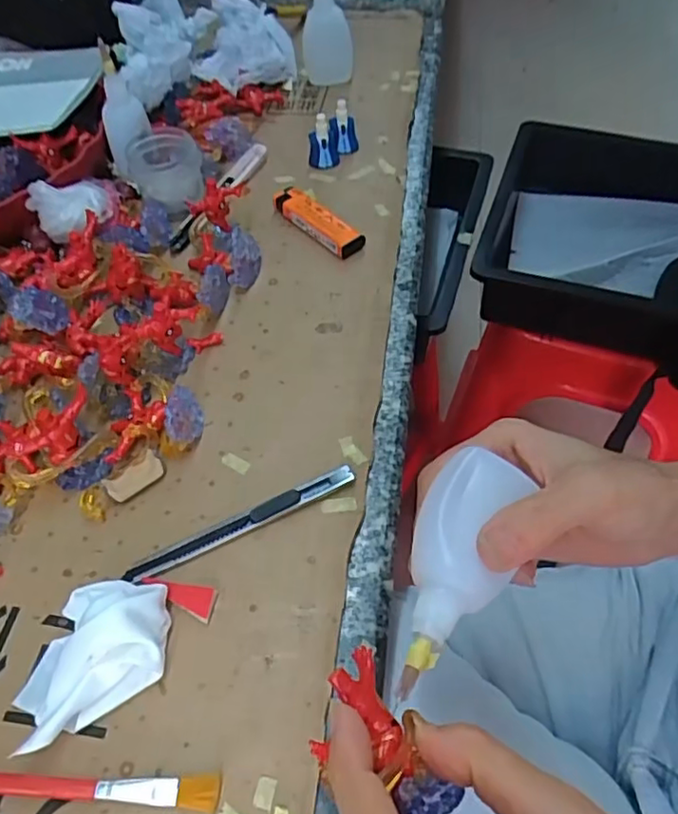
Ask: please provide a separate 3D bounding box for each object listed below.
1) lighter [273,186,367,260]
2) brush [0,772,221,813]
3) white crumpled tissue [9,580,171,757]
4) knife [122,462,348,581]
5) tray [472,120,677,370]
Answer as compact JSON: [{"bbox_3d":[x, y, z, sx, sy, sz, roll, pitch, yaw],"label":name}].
[{"bbox_3d":[-0.015,-0.135,0.451,0.023,0.016,0.081,-35,62,-22],"label":"lighter"},{"bbox_3d":[-0.180,0.152,0.261,0.260,0.010,0.012,3,55,2],"label":"brush"},{"bbox_3d":[-0.112,0.110,0.280,0.075,0.032,0.049,-28,59,-19],"label":"white crumpled tissue"},{"bbox_3d":[-0.050,0.060,0.325,0.126,0.009,0.011,-22,58,-15],"label":"knife"},{"bbox_3d":[0.397,-0.174,0.701,0.438,0.105,0.285,16,57,13],"label":"tray"}]

